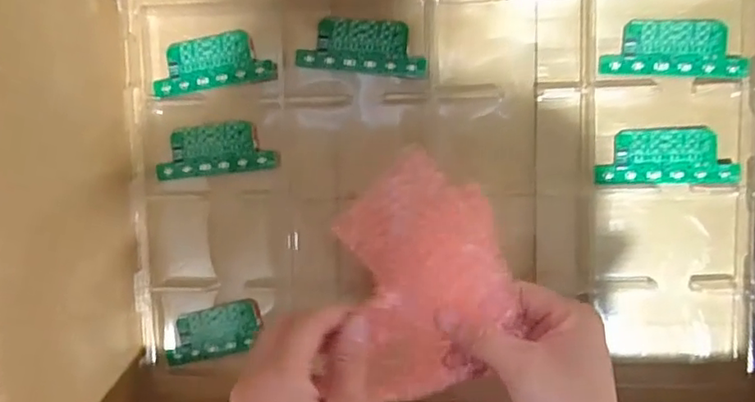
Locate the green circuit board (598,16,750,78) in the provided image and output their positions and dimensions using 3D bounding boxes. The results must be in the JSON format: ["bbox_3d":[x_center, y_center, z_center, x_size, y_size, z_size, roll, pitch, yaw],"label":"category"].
[{"bbox_3d":[0.290,-0.151,0.597,0.132,0.012,0.055,3,94,7],"label":"green circuit board"}]

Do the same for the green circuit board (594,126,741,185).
[{"bbox_3d":[0.291,-0.045,0.615,0.131,0.013,0.055,-1,94,7],"label":"green circuit board"}]

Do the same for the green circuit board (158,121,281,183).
[{"bbox_3d":[-0.174,-0.056,0.654,0.132,0.007,0.054,-6,93,7],"label":"green circuit board"}]

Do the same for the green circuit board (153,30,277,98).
[{"bbox_3d":[-0.175,-0.149,0.649,0.134,0.013,0.056,-8,93,7],"label":"green circuit board"}]

